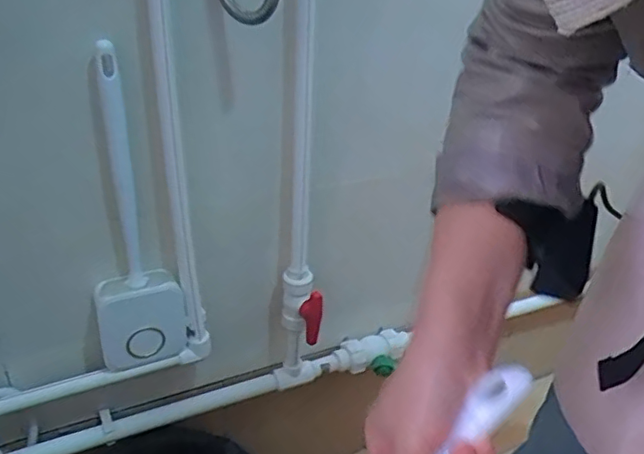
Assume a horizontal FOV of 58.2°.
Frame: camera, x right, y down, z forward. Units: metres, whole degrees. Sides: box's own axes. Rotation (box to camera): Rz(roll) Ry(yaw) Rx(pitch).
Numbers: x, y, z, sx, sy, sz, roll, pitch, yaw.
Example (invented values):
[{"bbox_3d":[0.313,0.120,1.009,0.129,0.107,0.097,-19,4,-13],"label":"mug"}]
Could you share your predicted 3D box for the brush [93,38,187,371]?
[{"bbox_3d":[-0.215,-0.015,0.643,0.098,0.360,0.104,-9,33,-22],"label":"brush"}]

